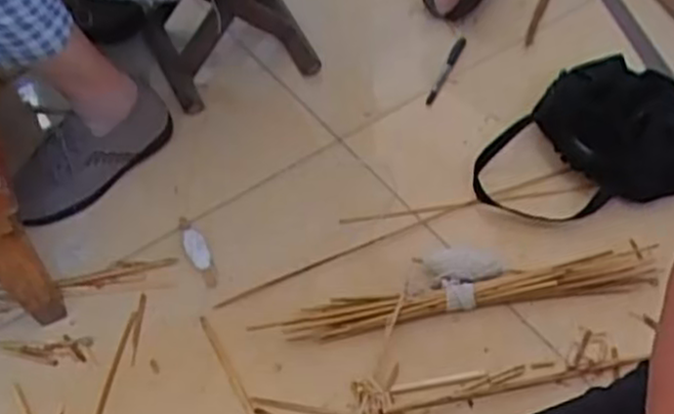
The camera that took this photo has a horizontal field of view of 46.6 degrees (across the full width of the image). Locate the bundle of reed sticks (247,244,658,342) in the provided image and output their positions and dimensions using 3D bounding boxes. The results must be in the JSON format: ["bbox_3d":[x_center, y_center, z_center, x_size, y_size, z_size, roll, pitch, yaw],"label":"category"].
[{"bbox_3d":[0.136,0.096,0.854,0.433,0.029,0.044,-9,51,-4],"label":"bundle of reed sticks"}]

